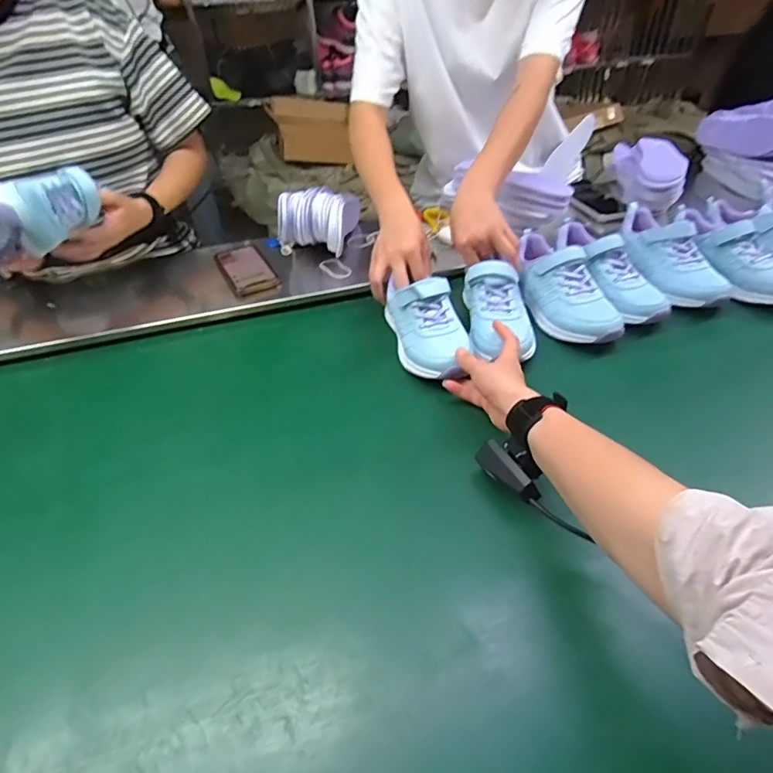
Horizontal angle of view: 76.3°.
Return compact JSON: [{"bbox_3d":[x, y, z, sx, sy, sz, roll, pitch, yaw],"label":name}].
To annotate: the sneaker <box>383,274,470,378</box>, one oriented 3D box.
[{"bbox_3d":[0.055,-0.088,0.658,0.077,0.086,0.188,-7,40,-14],"label":"sneaker"}]

